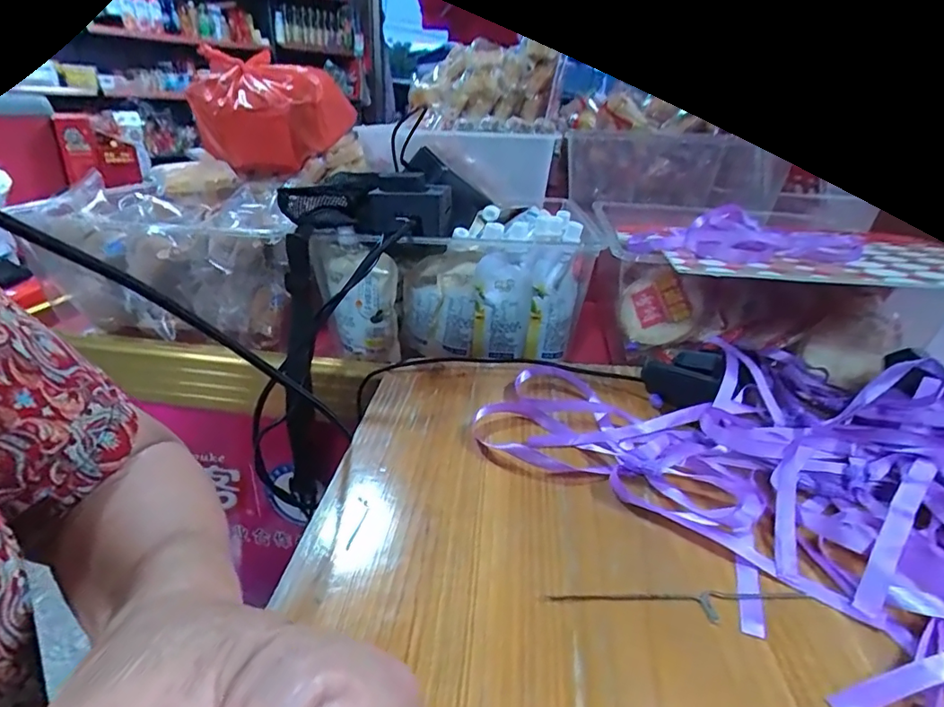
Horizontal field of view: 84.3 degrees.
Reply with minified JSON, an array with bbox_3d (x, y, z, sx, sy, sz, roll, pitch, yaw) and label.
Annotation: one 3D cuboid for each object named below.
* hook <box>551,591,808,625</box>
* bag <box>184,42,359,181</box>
[{"bbox_3d":[0.097,0.117,0.240,0.122,0.004,0.014,0,32,-3],"label":"hook"},{"bbox_3d":[-0.301,-0.365,0.794,0.207,0.159,0.166,-1,26,-9],"label":"bag"}]

